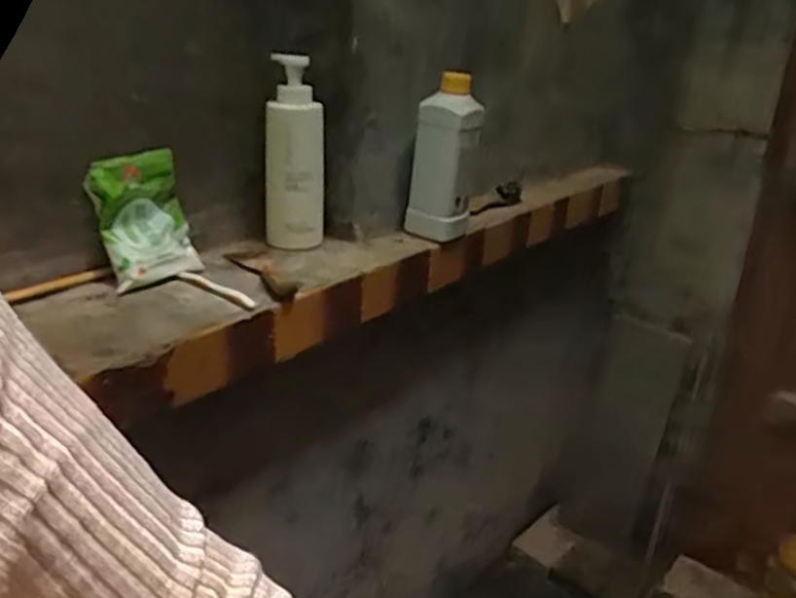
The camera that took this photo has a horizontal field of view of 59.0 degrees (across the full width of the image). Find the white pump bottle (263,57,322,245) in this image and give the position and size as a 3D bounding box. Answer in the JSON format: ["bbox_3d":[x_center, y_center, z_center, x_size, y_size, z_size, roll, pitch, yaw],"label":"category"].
[{"bbox_3d":[-0.146,-0.199,0.981,0.084,0.244,0.079,-2,22,-6],"label":"white pump bottle"}]

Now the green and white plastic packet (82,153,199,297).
[{"bbox_3d":[-0.306,-0.099,0.856,0.020,0.156,0.114,-20,1,42],"label":"green and white plastic packet"}]

